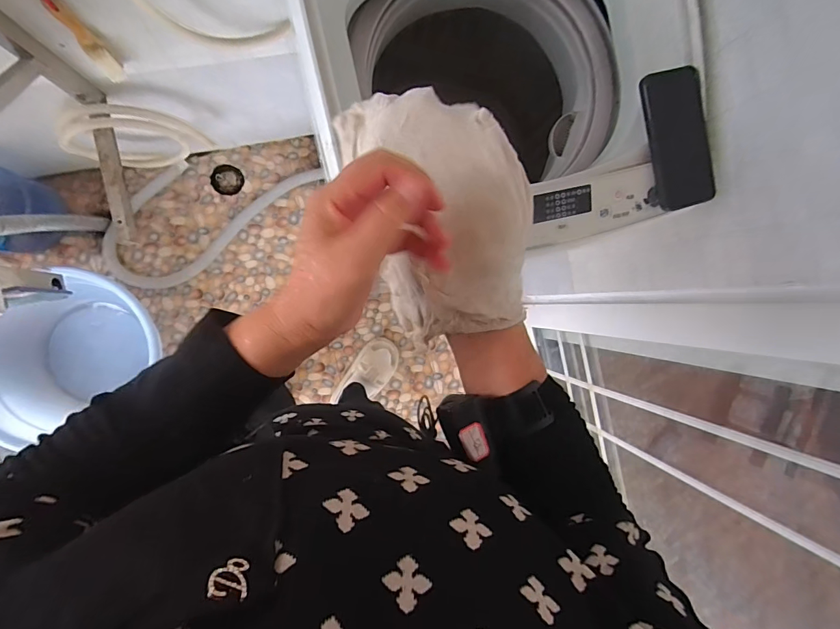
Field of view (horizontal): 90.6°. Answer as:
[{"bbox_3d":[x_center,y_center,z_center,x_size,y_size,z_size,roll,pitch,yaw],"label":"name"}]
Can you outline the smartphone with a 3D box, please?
[{"bbox_3d":[0.341,-0.228,0.541,0.093,0.011,0.170,-19,101,-11],"label":"smartphone"}]

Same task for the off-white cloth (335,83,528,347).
[{"bbox_3d":[0.019,-0.092,0.350,0.126,0.071,0.214,-20,94,-8],"label":"off-white cloth"}]

